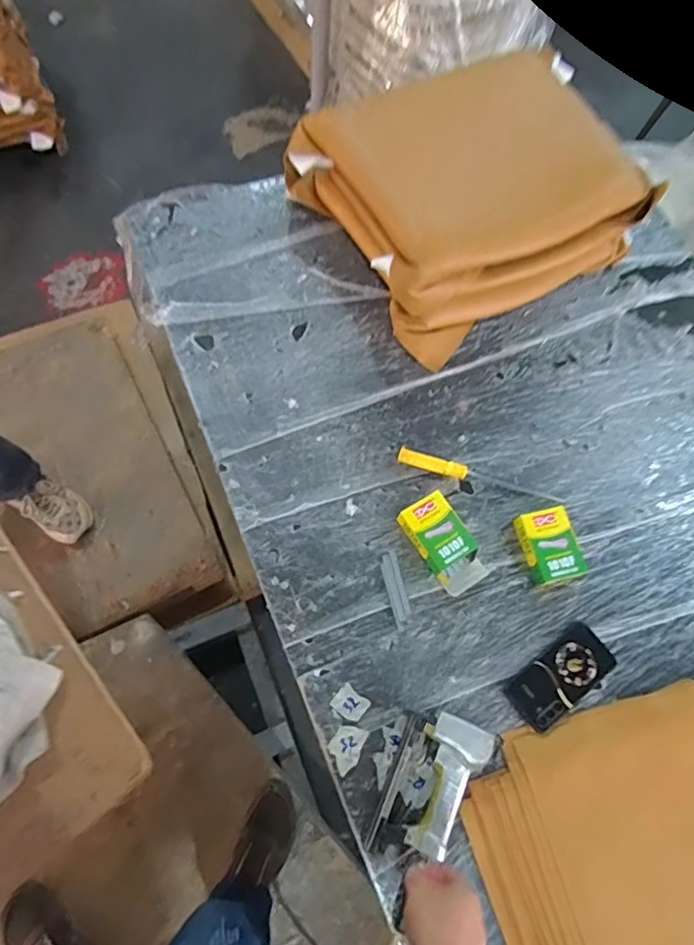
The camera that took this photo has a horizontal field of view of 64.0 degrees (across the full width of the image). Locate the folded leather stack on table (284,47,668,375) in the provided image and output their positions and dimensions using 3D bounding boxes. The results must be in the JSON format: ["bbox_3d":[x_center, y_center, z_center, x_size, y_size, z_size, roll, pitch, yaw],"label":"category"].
[{"bbox_3d":[0.207,-0.515,1.011,0.460,0.254,0.448,-31,75,-15],"label":"folded leather stack on table"}]

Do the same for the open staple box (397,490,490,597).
[{"bbox_3d":[0.151,0.111,0.866,0.082,0.039,0.153,-31,74,-14],"label":"open staple box"}]

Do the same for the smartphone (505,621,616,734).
[{"bbox_3d":[0.316,0.300,0.813,0.161,0.016,0.082,-36,76,-16],"label":"smartphone"}]

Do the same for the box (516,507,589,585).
[{"bbox_3d":[0.318,0.116,0.877,0.088,0.037,0.116,-14,71,-9],"label":"box"}]

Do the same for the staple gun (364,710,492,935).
[{"bbox_3d":[0.103,0.421,0.738,0.108,0.045,0.200,30,67,10],"label":"staple gun"}]

